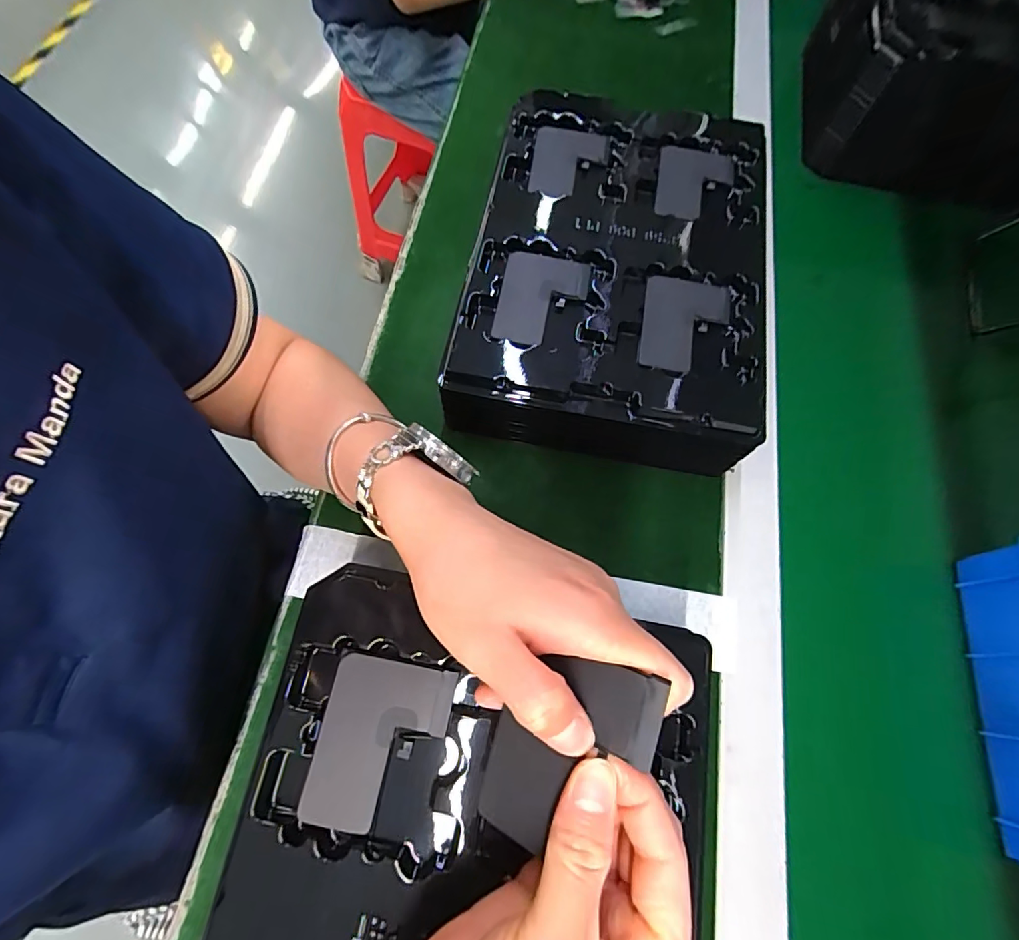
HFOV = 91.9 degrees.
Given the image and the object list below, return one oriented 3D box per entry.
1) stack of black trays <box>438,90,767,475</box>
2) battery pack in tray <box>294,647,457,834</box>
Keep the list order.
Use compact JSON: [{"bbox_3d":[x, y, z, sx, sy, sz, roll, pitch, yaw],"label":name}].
[{"bbox_3d":[0.083,-0.160,0.393,0.206,0.078,0.293,9,69,2],"label":"stack of black trays"},{"bbox_3d":[-0.063,0.133,0.239,0.059,0.010,0.075,10,68,5],"label":"battery pack in tray"}]

